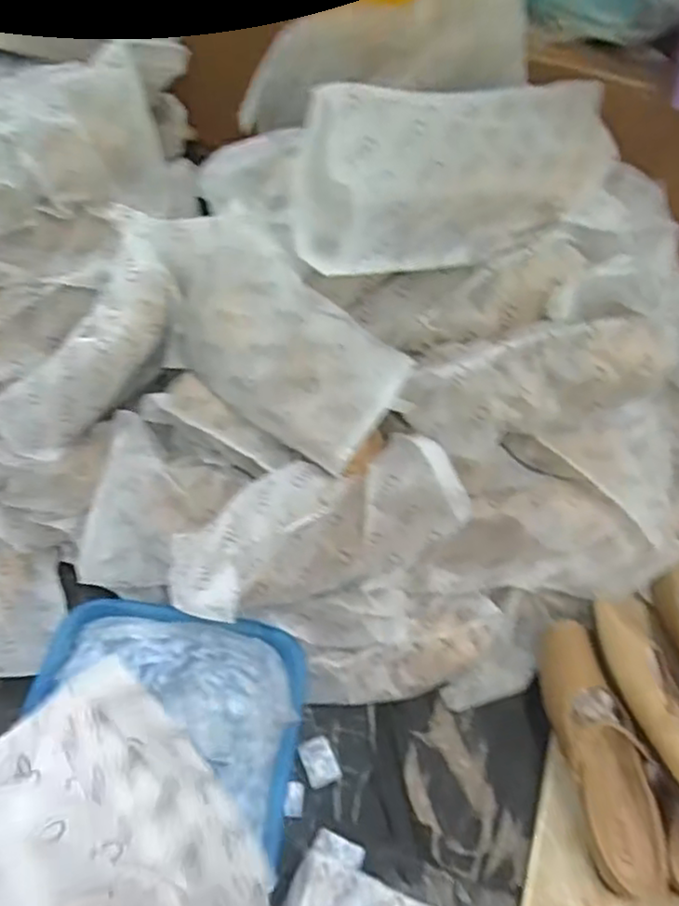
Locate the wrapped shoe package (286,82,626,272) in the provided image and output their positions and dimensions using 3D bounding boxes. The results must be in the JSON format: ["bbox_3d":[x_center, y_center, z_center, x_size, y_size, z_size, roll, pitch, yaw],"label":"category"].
[{"bbox_3d":[0.114,-0.253,0.581,0.305,0.099,0.125,-22,59,-19],"label":"wrapped shoe package"}]

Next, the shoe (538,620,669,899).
[{"bbox_3d":[0.244,0.275,0.628,0.077,0.057,0.244,-4,55,-7],"label":"shoe"}]

